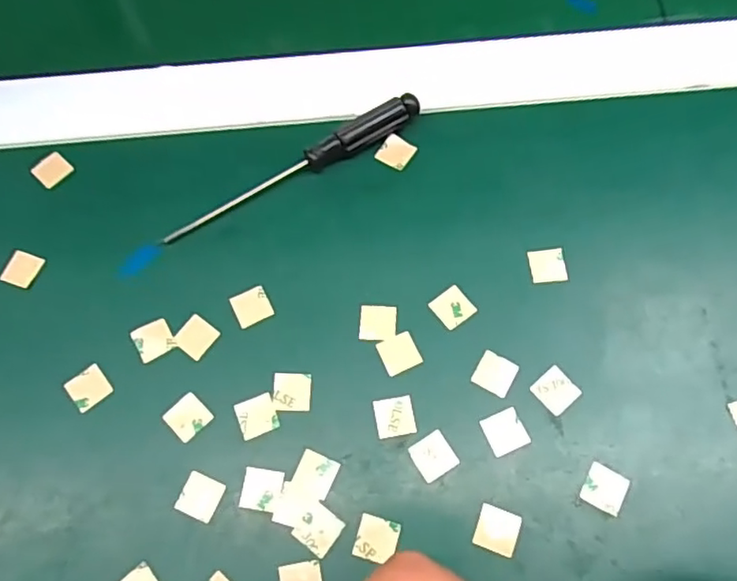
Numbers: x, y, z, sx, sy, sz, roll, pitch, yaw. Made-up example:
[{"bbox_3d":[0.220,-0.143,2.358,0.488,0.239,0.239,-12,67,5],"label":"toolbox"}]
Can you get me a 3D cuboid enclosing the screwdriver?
[{"bbox_3d":[-0.034,-0.057,0.287,0.131,0.016,0.012,-29,69,-10],"label":"screwdriver"}]

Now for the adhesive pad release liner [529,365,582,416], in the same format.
[{"bbox_3d":[0.077,0.041,0.252,0.016,0.004,0.016,-39,73,-12],"label":"adhesive pad release liner"}]

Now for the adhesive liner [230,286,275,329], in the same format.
[{"bbox_3d":[-0.051,0.007,0.269,0.016,0.004,0.015,-23,76,-16],"label":"adhesive liner"}]

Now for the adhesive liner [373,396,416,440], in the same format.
[{"bbox_3d":[0.011,0.052,0.250,0.016,0.004,0.016,-8,69,-6],"label":"adhesive liner"}]

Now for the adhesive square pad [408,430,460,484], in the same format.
[{"bbox_3d":[0.026,0.066,0.244,0.015,0.004,0.016,-29,69,-14],"label":"adhesive square pad"}]

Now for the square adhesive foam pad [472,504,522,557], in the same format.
[{"bbox_3d":[0.049,0.091,0.233,0.016,0.004,0.016,19,69,6],"label":"square adhesive foam pad"}]

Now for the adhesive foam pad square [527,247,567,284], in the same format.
[{"bbox_3d":[0.080,-0.011,0.272,0.016,0.004,0.015,-5,70,0],"label":"adhesive foam pad square"}]

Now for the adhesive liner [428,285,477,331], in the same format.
[{"bbox_3d":[0.037,0.007,0.267,0.016,0.004,0.016,-36,71,-12],"label":"adhesive liner"}]

